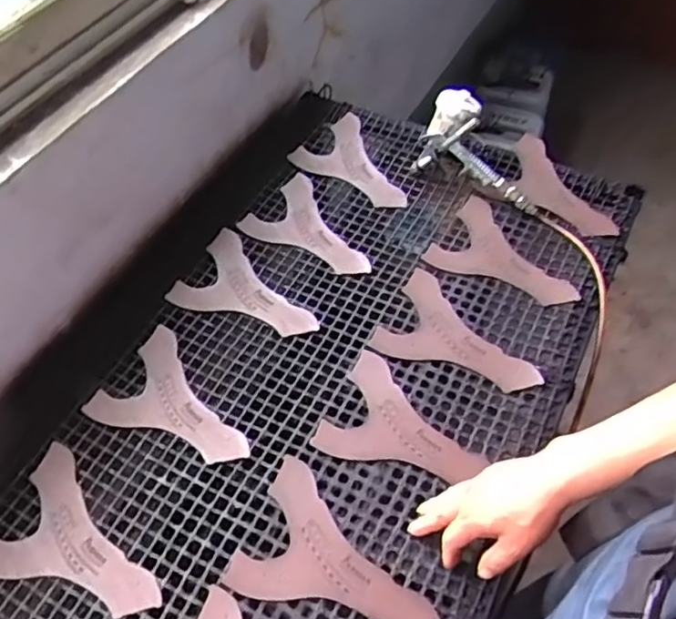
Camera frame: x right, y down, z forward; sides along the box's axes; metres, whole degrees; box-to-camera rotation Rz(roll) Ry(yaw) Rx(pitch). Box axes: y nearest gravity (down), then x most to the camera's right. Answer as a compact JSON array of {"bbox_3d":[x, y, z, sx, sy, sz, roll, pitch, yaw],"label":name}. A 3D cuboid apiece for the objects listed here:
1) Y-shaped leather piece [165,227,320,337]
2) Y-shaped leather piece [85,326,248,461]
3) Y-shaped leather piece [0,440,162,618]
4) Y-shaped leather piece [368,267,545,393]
[{"bbox_3d":[-0.117,-0.026,0.891,0.207,0.010,0.142,26,58,15],"label":"Y-shaped leather piece"},{"bbox_3d":[-0.192,0.116,0.783,0.209,0.006,0.143,26,58,20],"label":"Y-shaped leather piece"},{"bbox_3d":[-0.275,0.247,0.696,0.208,0.006,0.143,16,56,14],"label":"Y-shaped leather piece"},{"bbox_3d":[0.167,0.035,0.833,0.211,0.008,0.146,24,58,19],"label":"Y-shaped leather piece"}]

